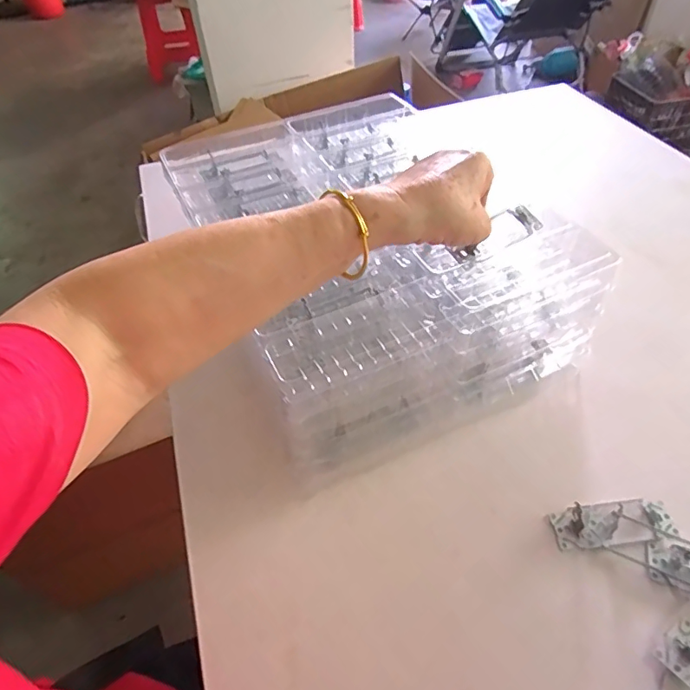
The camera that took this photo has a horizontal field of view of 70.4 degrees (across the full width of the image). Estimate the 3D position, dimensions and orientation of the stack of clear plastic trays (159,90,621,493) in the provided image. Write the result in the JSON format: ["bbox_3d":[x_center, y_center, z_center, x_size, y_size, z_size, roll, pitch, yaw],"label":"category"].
[{"bbox_3d":[0.010,-0.111,0.580,0.333,0.141,0.444,-21,52,-18],"label":"stack of clear plastic trays"}]

